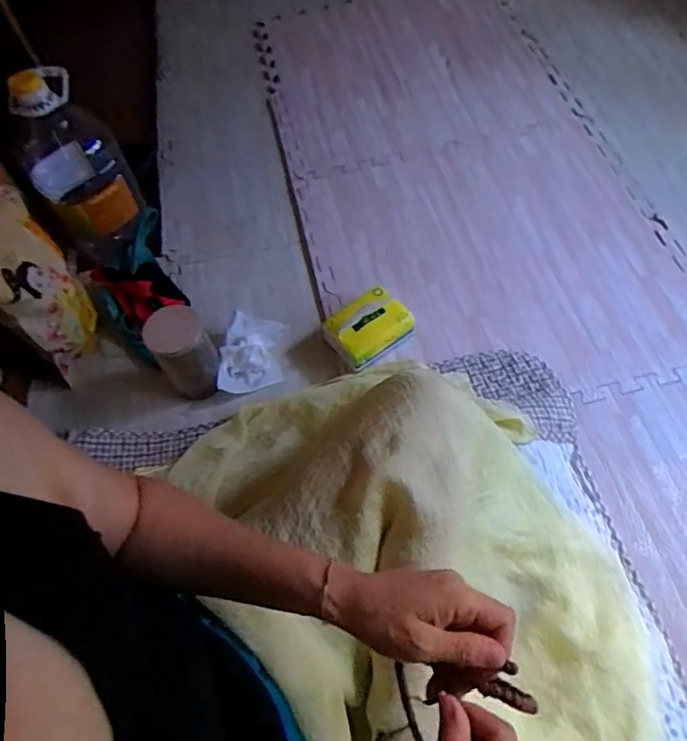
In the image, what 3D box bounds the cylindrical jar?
[{"bbox_3d":[-0.228,-0.019,0.827,0.078,0.162,0.076,-1,61,3],"label":"cylindrical jar"}]

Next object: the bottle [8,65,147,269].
[{"bbox_3d":[-0.443,-0.331,0.932,0.132,0.299,0.151,-38,65,-17],"label":"bottle"}]

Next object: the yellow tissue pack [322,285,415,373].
[{"bbox_3d":[0.038,-0.065,0.860,0.120,0.075,0.083,-32,64,-14],"label":"yellow tissue pack"}]

